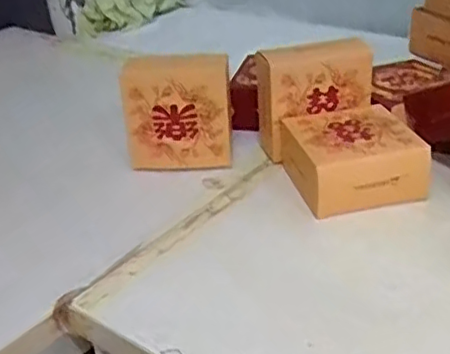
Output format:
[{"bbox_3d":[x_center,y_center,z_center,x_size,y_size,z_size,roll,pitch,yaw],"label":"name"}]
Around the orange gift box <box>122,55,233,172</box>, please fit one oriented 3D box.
[{"bbox_3d":[-0.045,-0.061,0.617,0.100,0.113,0.048,-1,29,7],"label":"orange gift box"}]

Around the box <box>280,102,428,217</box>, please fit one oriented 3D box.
[{"bbox_3d":[0.115,-0.016,0.571,0.102,0.060,0.110,-9,29,-8],"label":"box"}]

